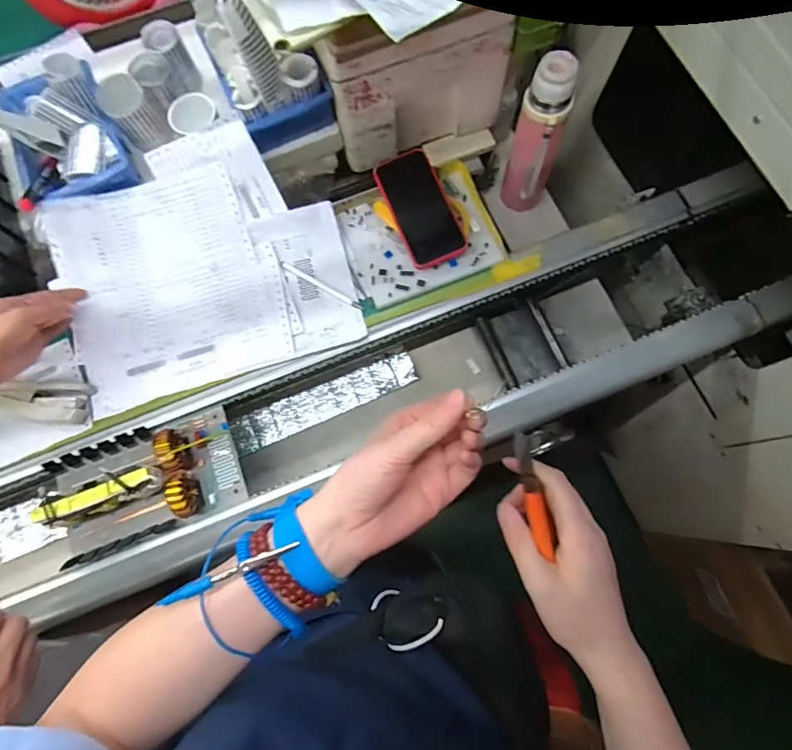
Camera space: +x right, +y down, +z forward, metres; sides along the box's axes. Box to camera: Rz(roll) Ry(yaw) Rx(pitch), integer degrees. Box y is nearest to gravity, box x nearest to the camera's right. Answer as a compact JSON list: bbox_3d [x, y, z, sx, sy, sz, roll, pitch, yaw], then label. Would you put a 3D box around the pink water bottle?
[{"bbox_3d":[0.204,-0.332,0.690,0.072,0.243,0.078,17,77,6],"label":"pink water bottle"}]

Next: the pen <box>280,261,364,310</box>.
[{"bbox_3d":[-0.101,-0.123,0.648,0.131,0.012,0.009,28,78,9],"label":"pen"}]

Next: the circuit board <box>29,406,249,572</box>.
[{"bbox_3d":[-0.323,0.134,0.582,0.244,0.065,0.134,-21,76,-4],"label":"circuit board"}]

